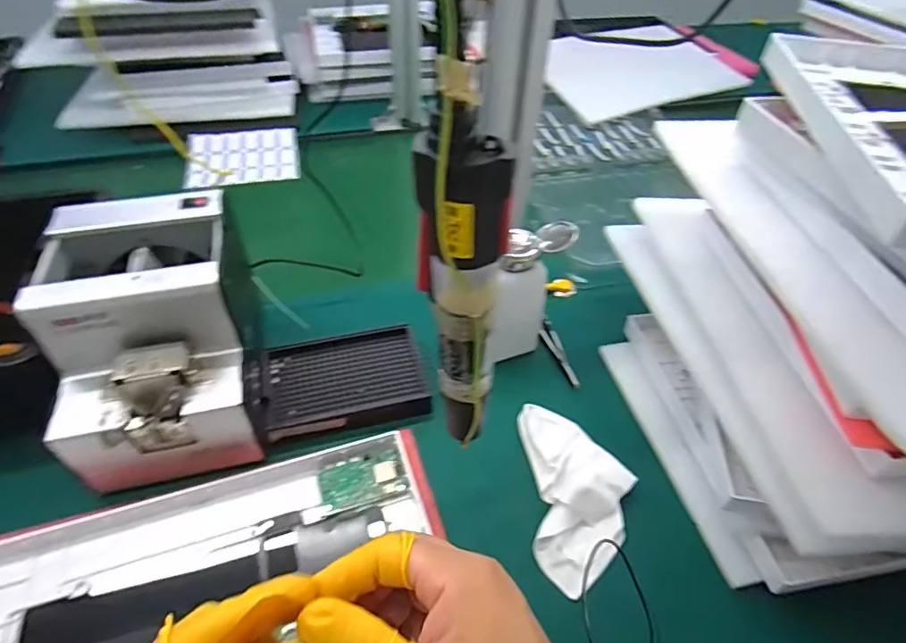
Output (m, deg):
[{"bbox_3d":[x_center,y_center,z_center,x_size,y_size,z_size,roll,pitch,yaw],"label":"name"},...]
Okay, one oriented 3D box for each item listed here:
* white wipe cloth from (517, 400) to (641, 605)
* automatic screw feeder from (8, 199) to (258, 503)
[{"bbox_3d":[0.098,0.128,0.412,0.077,0.018,0.144,0,44,-2],"label":"white wipe cloth"},{"bbox_3d":[-0.225,0.011,0.418,0.135,0.140,0.179,-12,47,-14],"label":"automatic screw feeder"}]

